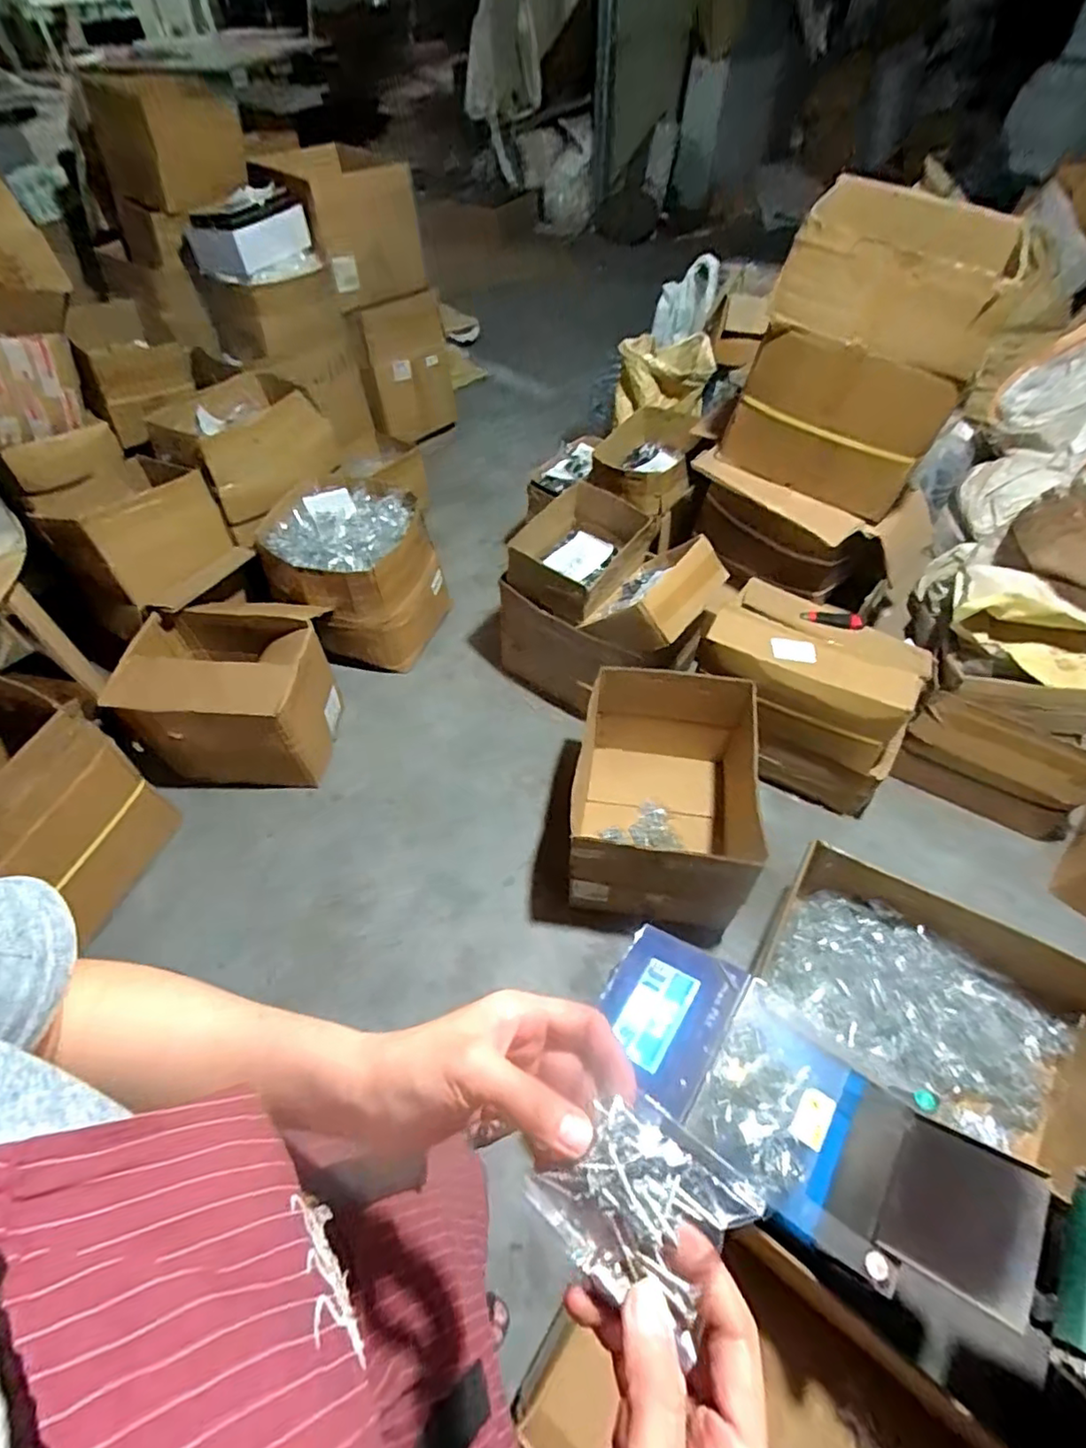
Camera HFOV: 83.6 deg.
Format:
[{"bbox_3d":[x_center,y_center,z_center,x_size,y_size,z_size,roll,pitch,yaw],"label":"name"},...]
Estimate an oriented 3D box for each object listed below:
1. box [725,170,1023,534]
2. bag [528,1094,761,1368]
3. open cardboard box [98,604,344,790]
[{"bbox_3d":[0.617,-0.722,1.201,0.389,0.475,0.208,20,55,15],"label":"box"},{"bbox_3d":[0.045,0.219,0.278,0.080,0.027,0.069,35,60,24],"label":"bag"},{"bbox_3d":[-0.775,-0.078,1.543,0.474,0.314,0.378,0,52,0],"label":"open cardboard box"}]

